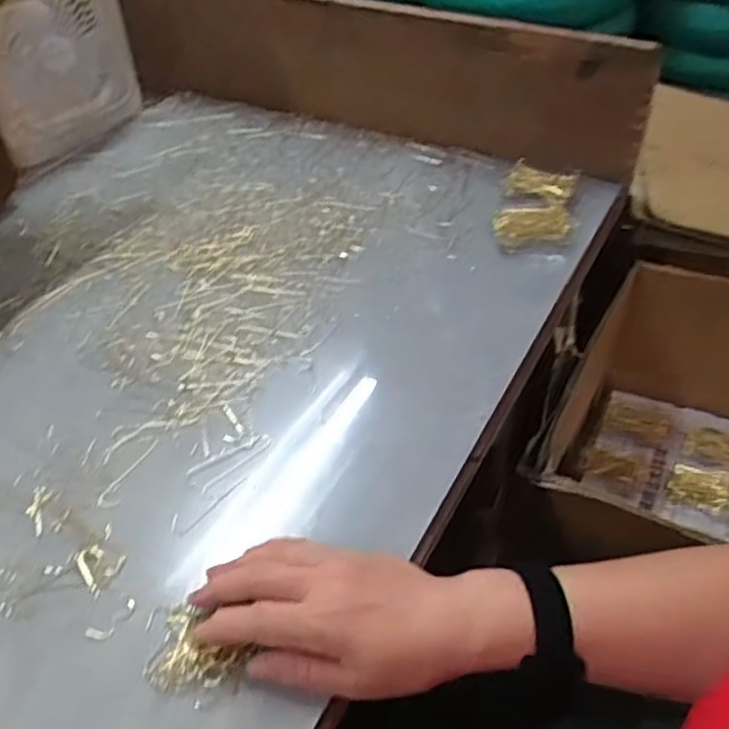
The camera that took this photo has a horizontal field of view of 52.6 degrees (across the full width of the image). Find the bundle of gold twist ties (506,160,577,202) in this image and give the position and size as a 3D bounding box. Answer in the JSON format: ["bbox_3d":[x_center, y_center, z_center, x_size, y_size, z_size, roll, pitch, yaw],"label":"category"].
[{"bbox_3d":[0.183,-0.191,0.767,0.067,0.011,0.049,18,47,18],"label":"bundle of gold twist ties"}]

